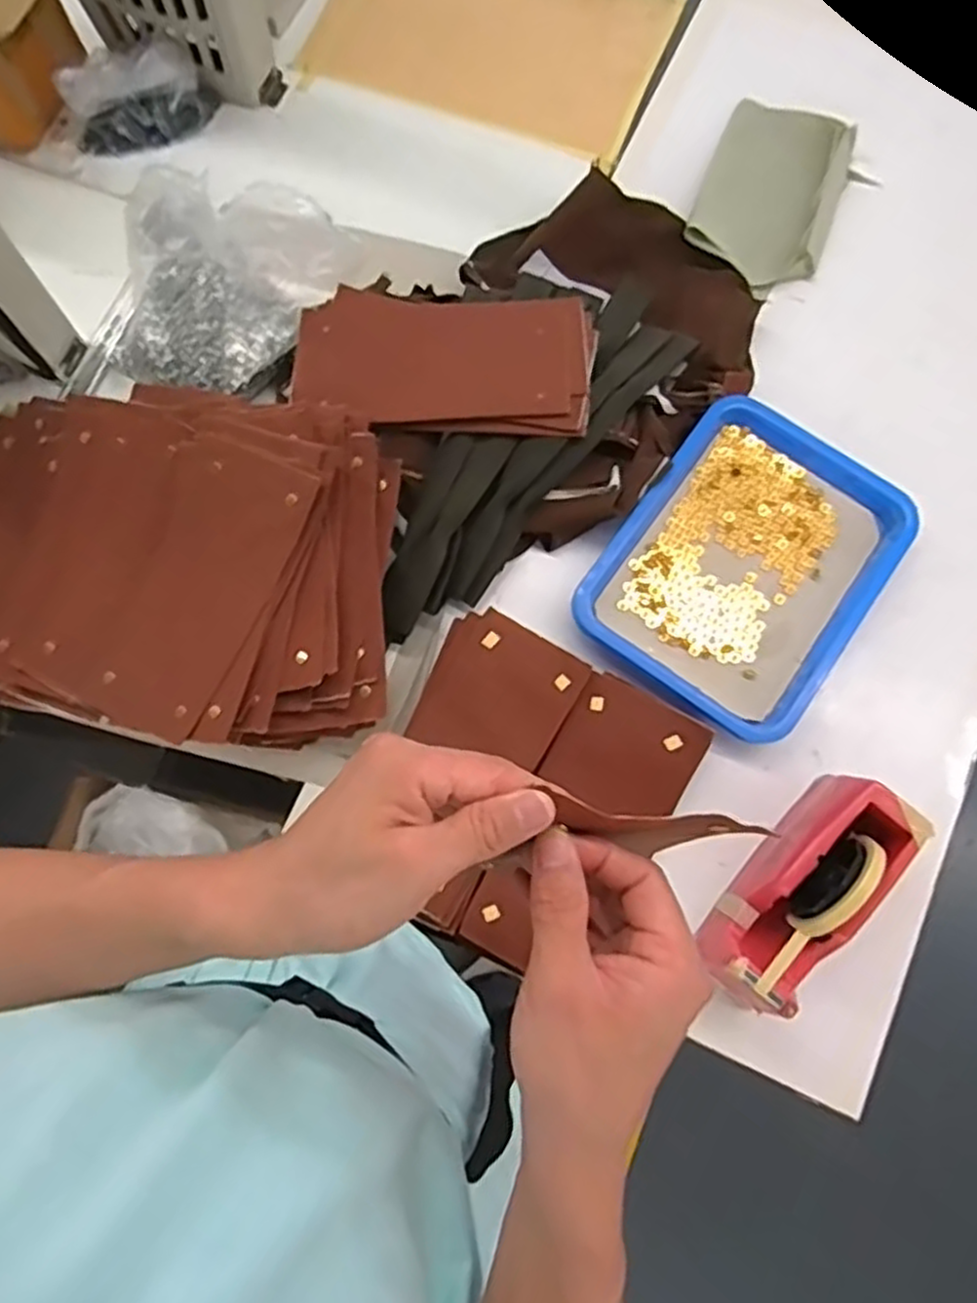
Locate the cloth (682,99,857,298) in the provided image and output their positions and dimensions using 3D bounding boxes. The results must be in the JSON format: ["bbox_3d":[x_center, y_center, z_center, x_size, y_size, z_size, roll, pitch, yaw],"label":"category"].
[{"bbox_3d":[0.295,-0.479,0.777,0.137,0.032,0.208,19,79,5],"label":"cloth"}]

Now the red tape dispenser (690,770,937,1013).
[{"bbox_3d":[0.256,0.193,0.598,0.077,0.102,0.196,39,82,9],"label":"red tape dispenser"}]

